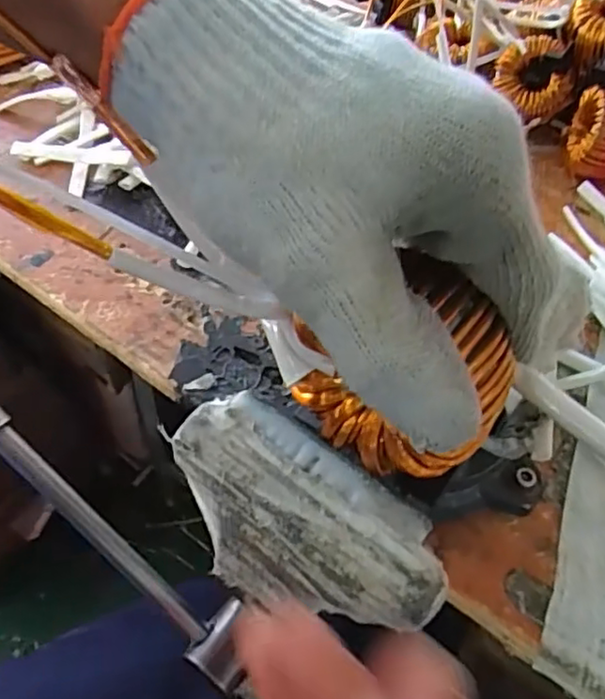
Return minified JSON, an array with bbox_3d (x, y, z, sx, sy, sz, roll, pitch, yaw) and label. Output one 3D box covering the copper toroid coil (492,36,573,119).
[{"bbox_3d":[0.193,-0.229,0.541,0.029,0.054,0.063,-23,98,-47],"label":"copper toroid coil"}]

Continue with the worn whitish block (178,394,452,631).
[{"bbox_3d":[-0.003,0.061,0.227,0.108,0.035,0.048,33,56,19],"label":"worn whitish block"}]

